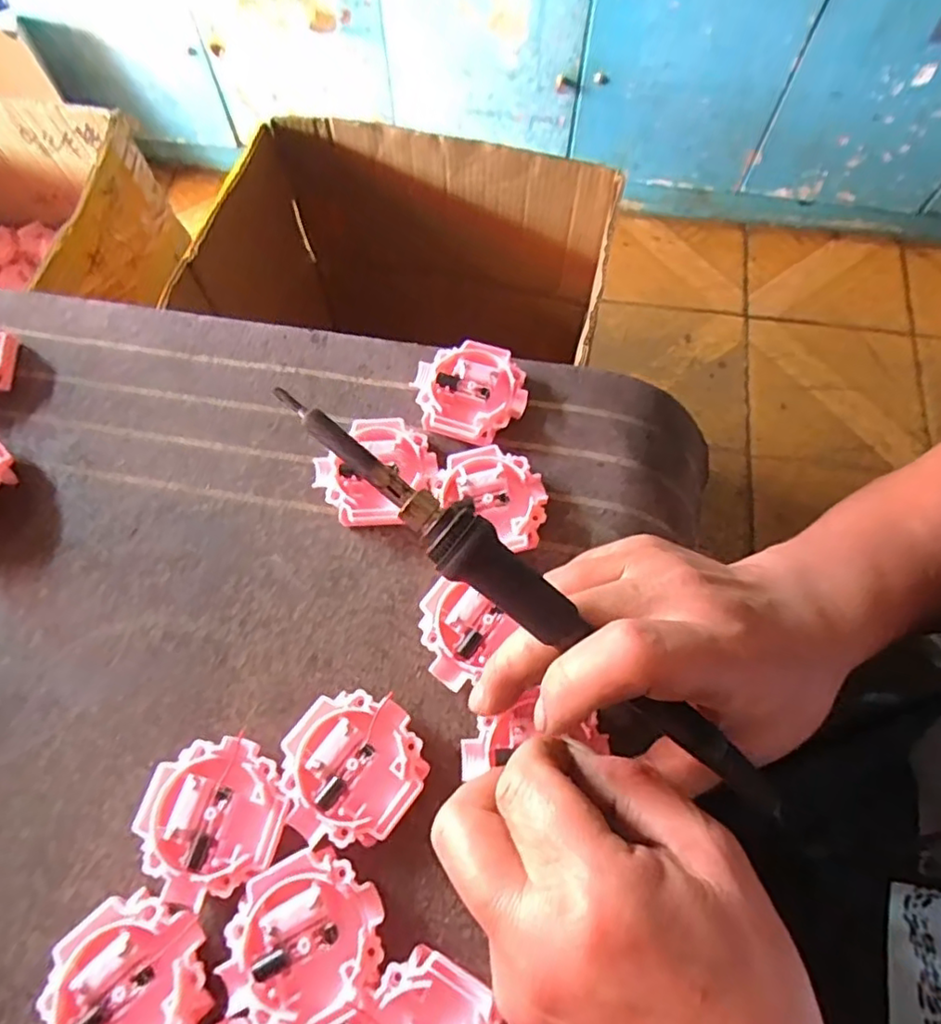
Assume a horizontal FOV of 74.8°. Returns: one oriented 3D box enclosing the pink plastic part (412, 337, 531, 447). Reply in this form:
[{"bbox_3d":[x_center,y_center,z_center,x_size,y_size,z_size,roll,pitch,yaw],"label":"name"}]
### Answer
[{"bbox_3d":[0.000,-0.059,0.305,0.054,0.015,0.050,-1,67,2],"label":"pink plastic part"}]

